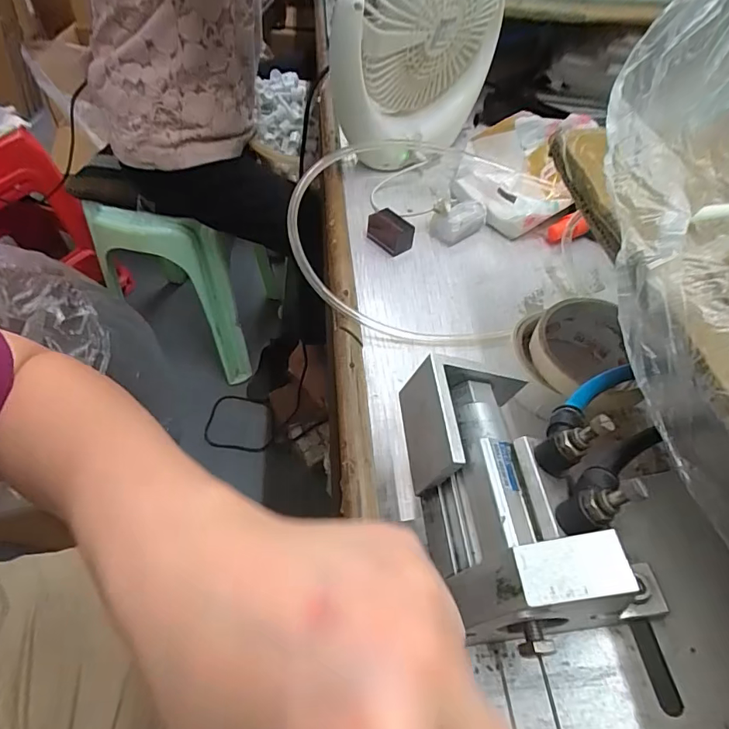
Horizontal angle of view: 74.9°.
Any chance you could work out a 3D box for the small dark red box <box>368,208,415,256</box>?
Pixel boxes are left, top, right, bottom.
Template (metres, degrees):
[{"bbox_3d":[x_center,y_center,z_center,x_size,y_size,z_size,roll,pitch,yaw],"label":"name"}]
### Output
[{"bbox_3d":[0.022,-0.121,0.434,0.021,0.025,0.044,-33,60,-26],"label":"small dark red box"}]

